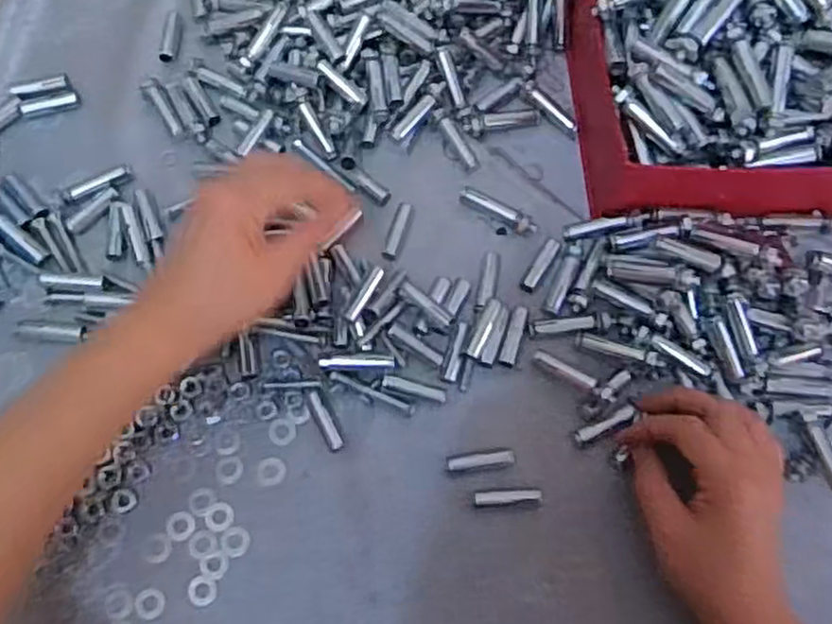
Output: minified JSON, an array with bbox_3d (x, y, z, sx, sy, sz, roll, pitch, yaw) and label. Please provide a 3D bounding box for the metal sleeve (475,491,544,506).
[{"bbox_3d":[0.054,0.108,0.443,0.038,0.004,0.008,-2,70,-2],"label":"metal sleeve"}]

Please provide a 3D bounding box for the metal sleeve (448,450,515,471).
[{"bbox_3d":[0.039,0.089,0.453,0.040,0.004,0.008,-8,70,-4],"label":"metal sleeve"}]

